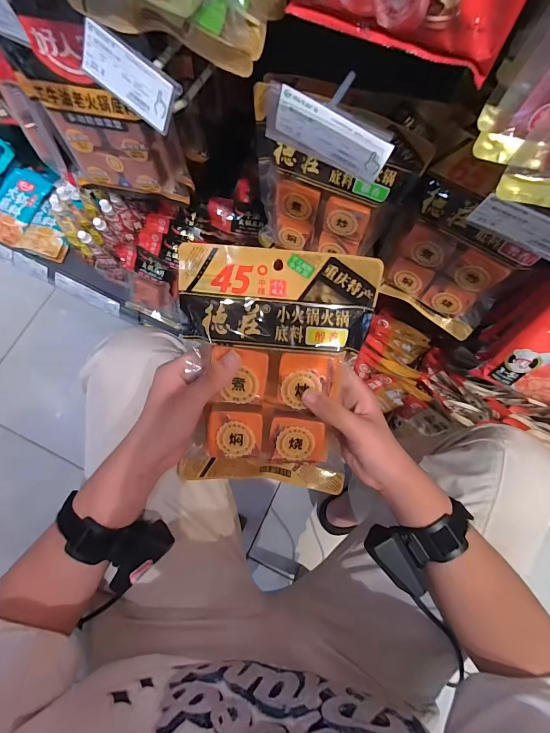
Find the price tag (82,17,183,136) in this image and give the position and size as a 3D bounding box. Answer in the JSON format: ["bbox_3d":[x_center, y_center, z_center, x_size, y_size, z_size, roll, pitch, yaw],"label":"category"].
[{"bbox_3d":[-0.133,-0.262,0.316,0.099,0.042,0.008,37,36,-1],"label":"price tag"}]

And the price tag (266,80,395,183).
[{"bbox_3d":[0.042,-0.186,0.281,0.105,0.046,0.007,27,77,6],"label":"price tag"}]

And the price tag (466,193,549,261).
[{"bbox_3d":[0.204,-0.106,0.276,0.093,0.048,0.004,26,87,4],"label":"price tag"}]

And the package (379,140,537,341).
[{"bbox_3d":[0.228,-0.131,0.437,0.164,0.217,0.045,37,78,8],"label":"package"}]

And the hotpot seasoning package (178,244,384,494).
[{"bbox_3d":[-0.005,0.011,0.355,0.180,0.029,0.245,5,104,2],"label":"hotpot seasoning package"}]

